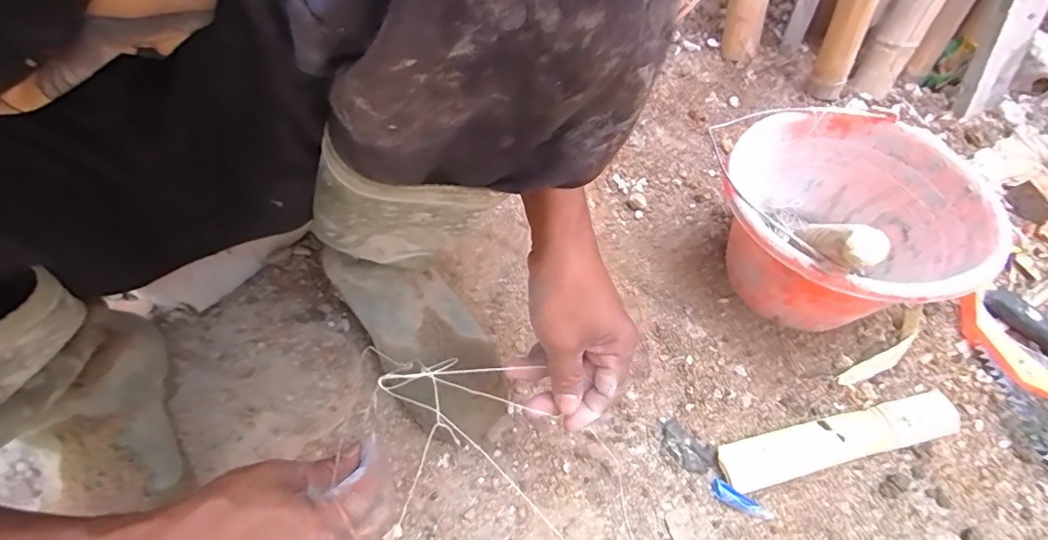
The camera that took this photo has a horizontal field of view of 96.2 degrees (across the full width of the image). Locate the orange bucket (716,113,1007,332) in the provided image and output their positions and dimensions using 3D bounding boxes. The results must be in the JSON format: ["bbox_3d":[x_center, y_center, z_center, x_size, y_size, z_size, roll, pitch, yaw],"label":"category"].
[{"bbox_3d":[0.313,-0.049,0.499,0.221,0.194,0.226,3,55,-4],"label":"orange bucket"}]

